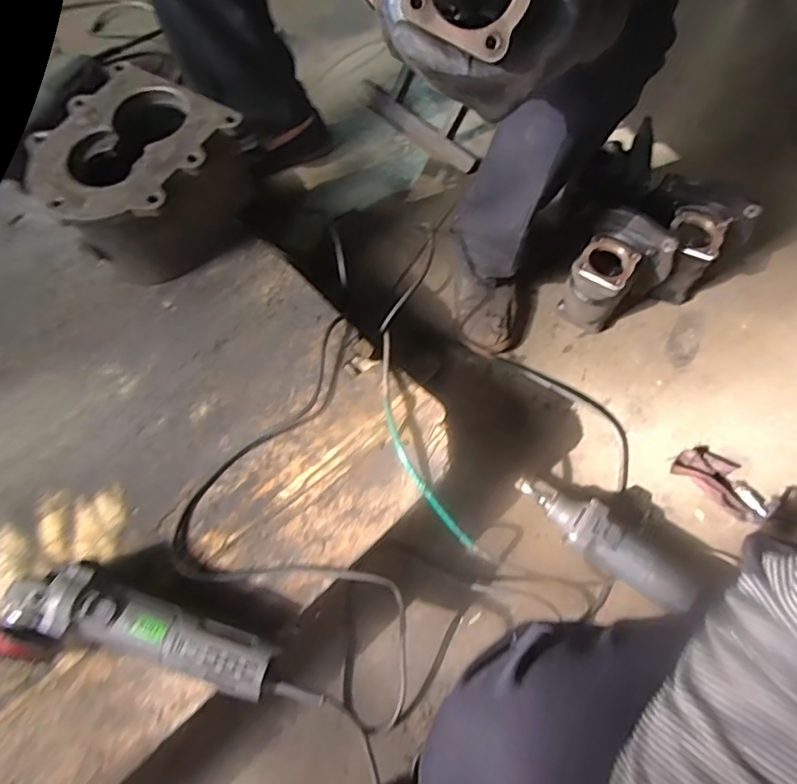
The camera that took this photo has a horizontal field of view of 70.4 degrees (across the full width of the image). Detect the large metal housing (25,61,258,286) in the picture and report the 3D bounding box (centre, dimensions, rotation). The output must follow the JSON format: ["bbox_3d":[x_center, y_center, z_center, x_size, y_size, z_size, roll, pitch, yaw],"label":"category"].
[{"bbox_3d":[-0.332,-0.273,0.752,0.199,0.163,0.236,40,71,16],"label":"large metal housing"}]

